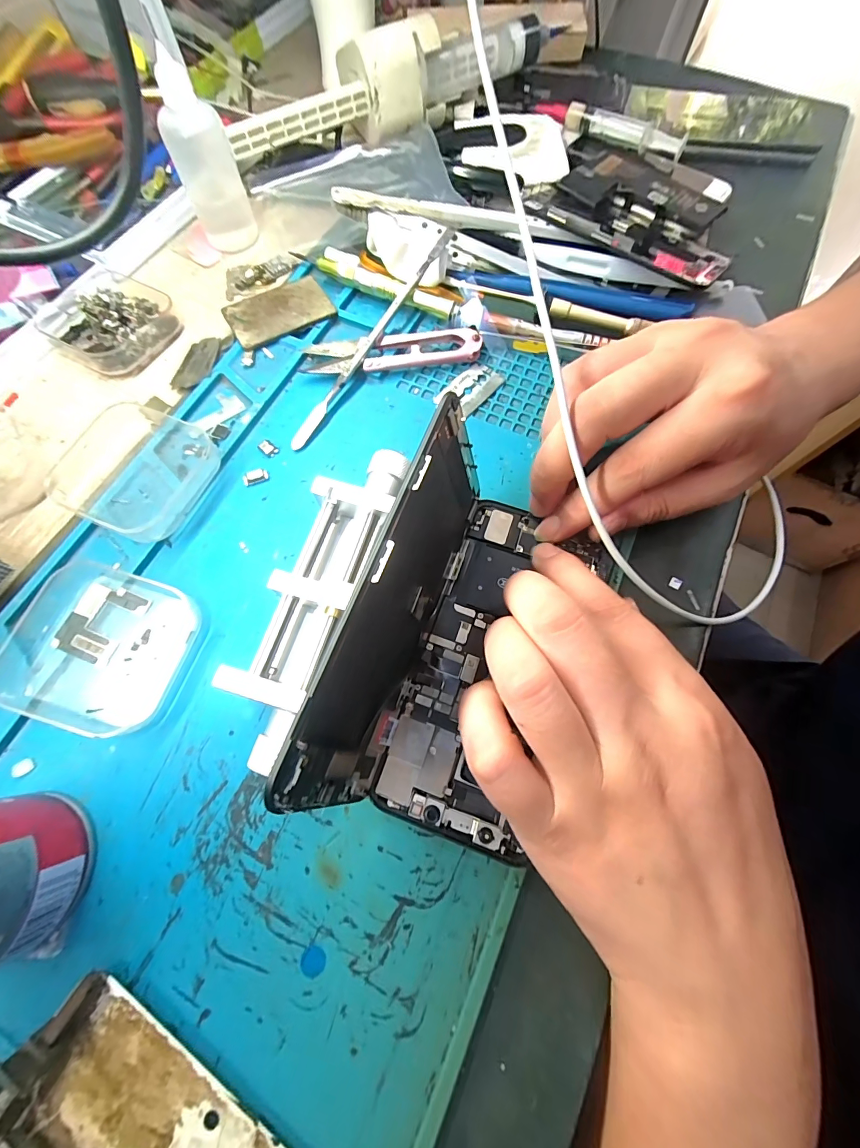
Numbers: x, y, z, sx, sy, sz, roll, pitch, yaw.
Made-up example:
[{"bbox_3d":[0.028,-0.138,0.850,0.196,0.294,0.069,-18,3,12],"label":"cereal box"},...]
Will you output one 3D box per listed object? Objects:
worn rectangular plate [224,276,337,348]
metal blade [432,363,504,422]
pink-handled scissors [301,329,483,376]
[{"bbox_3d":[-0.091,-0.157,0.243,0.058,0.008,0.035,-30,73,-10],"label":"worn rectangular plate"},{"bbox_3d":[0.023,-0.106,0.228,0.024,0.004,0.038,38,75,13],"label":"metal blade"},{"bbox_3d":[-0.020,-0.126,0.231,0.098,0.010,0.024,-4,70,-1],"label":"pink-handled scissors"}]

